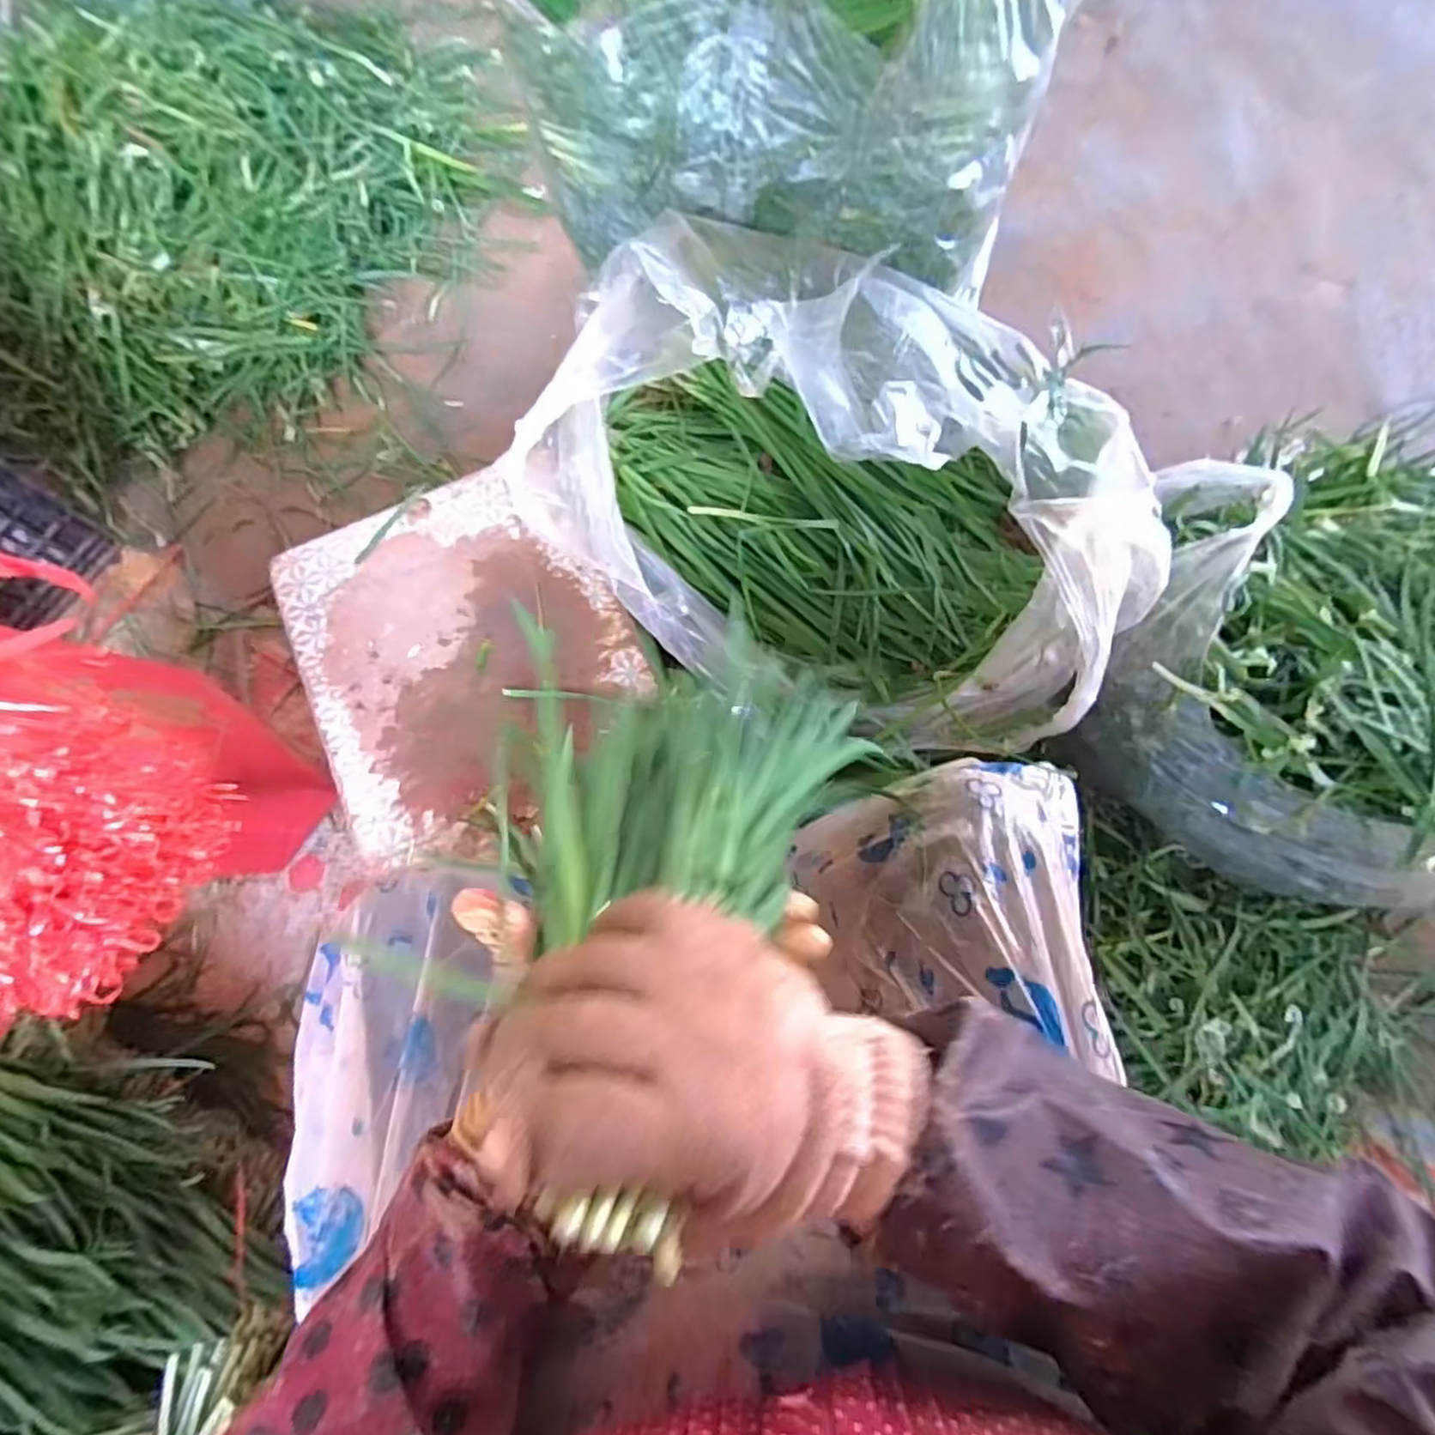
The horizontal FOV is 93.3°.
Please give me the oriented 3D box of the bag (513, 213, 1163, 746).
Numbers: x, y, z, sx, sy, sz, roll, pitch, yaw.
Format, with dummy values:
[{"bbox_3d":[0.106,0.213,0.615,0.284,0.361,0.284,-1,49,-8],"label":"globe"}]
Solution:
[{"bbox_3d":[0.129,-0.235,0.642,0.563,0.226,0.421,16,75,4],"label":"bag"}]

